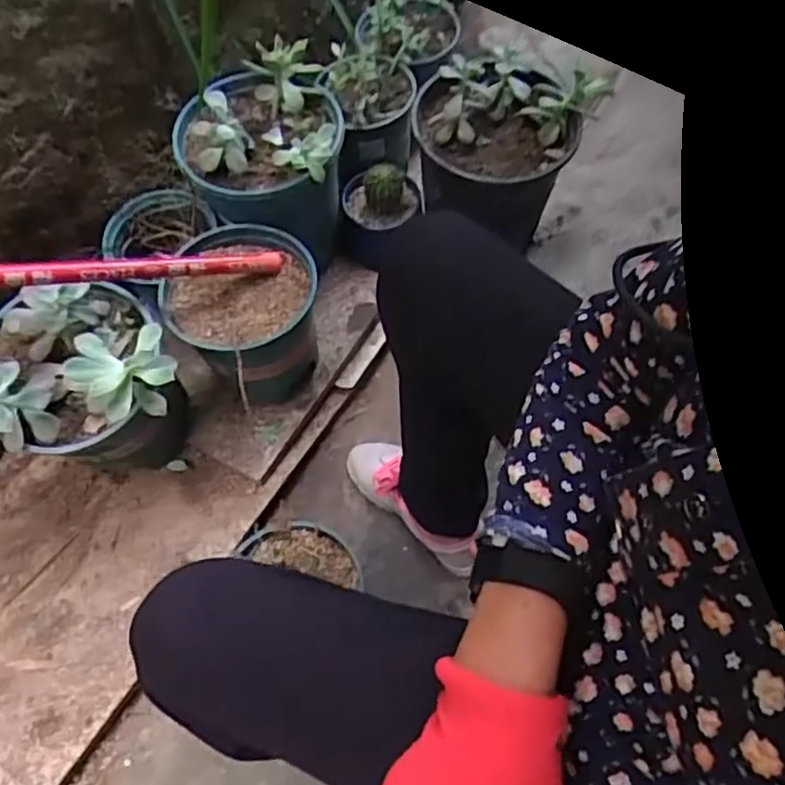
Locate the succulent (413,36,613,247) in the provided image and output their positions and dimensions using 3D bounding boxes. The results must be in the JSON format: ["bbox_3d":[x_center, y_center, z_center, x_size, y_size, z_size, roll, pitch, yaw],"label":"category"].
[{"bbox_3d":[0.141,-0.323,0.979,0.186,0.211,0.211,29,66,14],"label":"succulent"}]

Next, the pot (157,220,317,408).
[{"bbox_3d":[-0.176,-0.088,0.891,0.170,0.184,0.142,-25,63,-14],"label":"pot"}]

